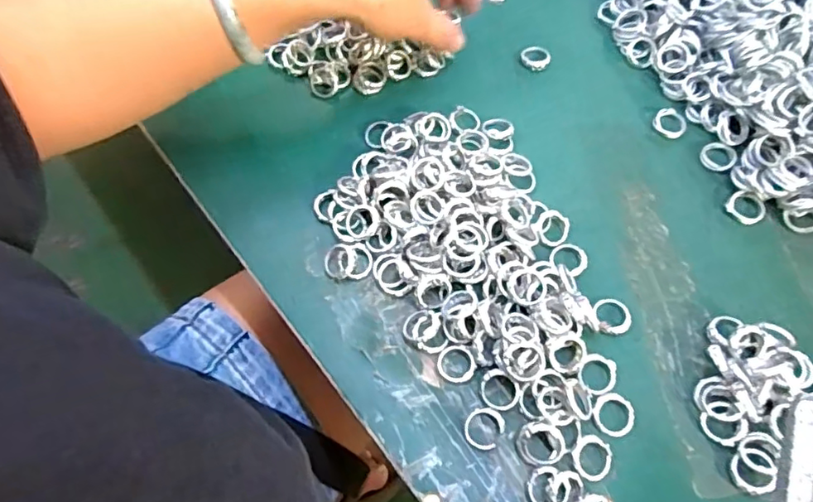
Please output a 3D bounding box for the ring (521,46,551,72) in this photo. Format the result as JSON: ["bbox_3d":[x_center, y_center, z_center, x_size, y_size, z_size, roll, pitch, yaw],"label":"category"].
[{"bbox_3d":[0.096,-0.142,0.413,0.022,0.005,0.022,-1,65,2],"label":"ring"}]

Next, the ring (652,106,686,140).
[{"bbox_3d":[0.184,-0.089,0.390,0.023,0.004,0.022,-1,65,2],"label":"ring"}]

